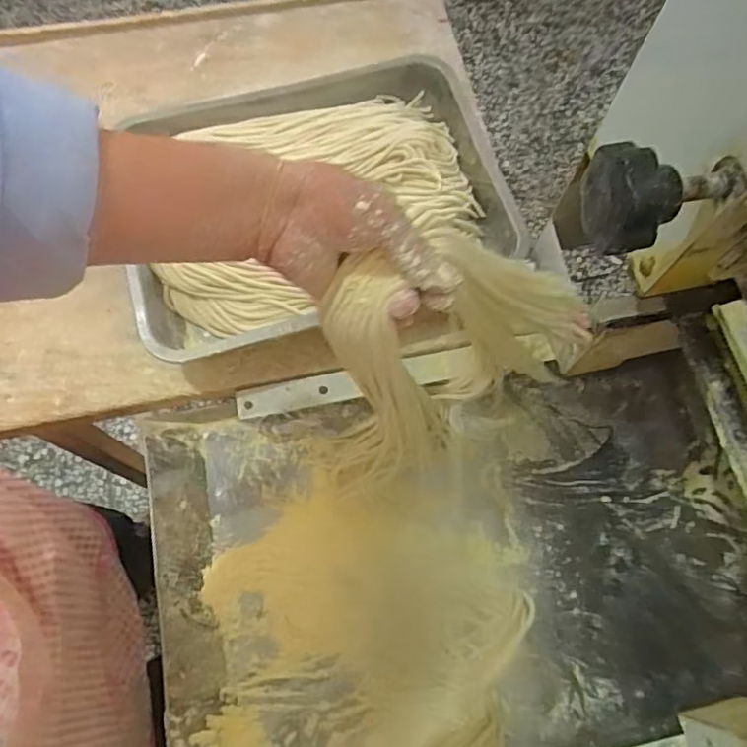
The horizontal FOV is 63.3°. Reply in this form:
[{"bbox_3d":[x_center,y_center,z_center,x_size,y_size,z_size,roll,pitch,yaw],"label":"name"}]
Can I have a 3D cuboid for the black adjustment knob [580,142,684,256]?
[{"bbox_3d":[0.142,-0.097,0.345,0.053,0.053,0.027,36,73,11],"label":"black adjustment knob"}]

